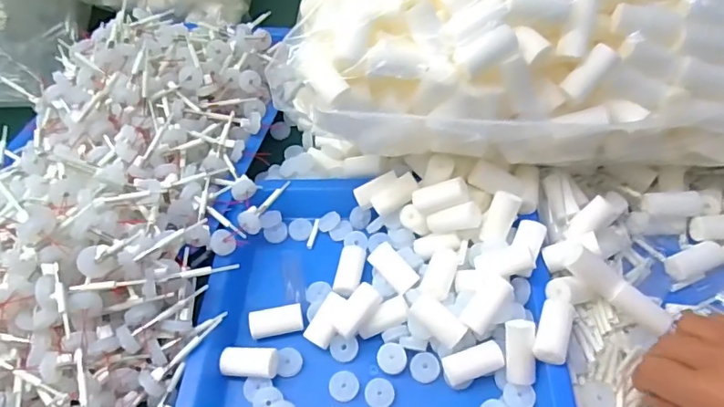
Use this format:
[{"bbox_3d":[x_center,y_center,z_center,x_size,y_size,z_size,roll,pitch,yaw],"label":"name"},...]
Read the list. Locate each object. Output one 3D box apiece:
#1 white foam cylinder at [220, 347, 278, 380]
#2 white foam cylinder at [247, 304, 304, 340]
[{"bbox_3d":[-0.082,0.117,0.381,0.042,0.017,0.019,4,53,8],"label":"white foam cylinder"},{"bbox_3d":[-0.066,0.092,0.405,0.040,0.016,0.021,-13,52,-5],"label":"white foam cylinder"}]

